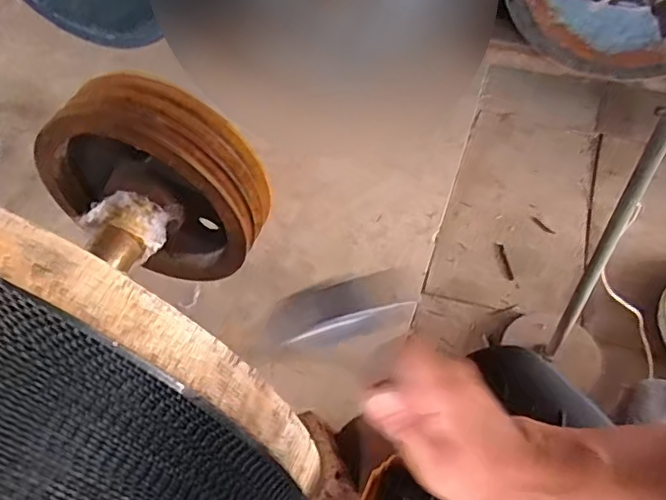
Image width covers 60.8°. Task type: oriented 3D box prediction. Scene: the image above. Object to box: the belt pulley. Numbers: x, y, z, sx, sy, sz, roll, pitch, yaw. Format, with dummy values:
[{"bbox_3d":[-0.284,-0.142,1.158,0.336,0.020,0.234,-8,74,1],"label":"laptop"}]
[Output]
[{"bbox_3d":[-0.234,-0.085,0.751,0.281,0.279,0.092,14,53,13],"label":"belt pulley"}]

